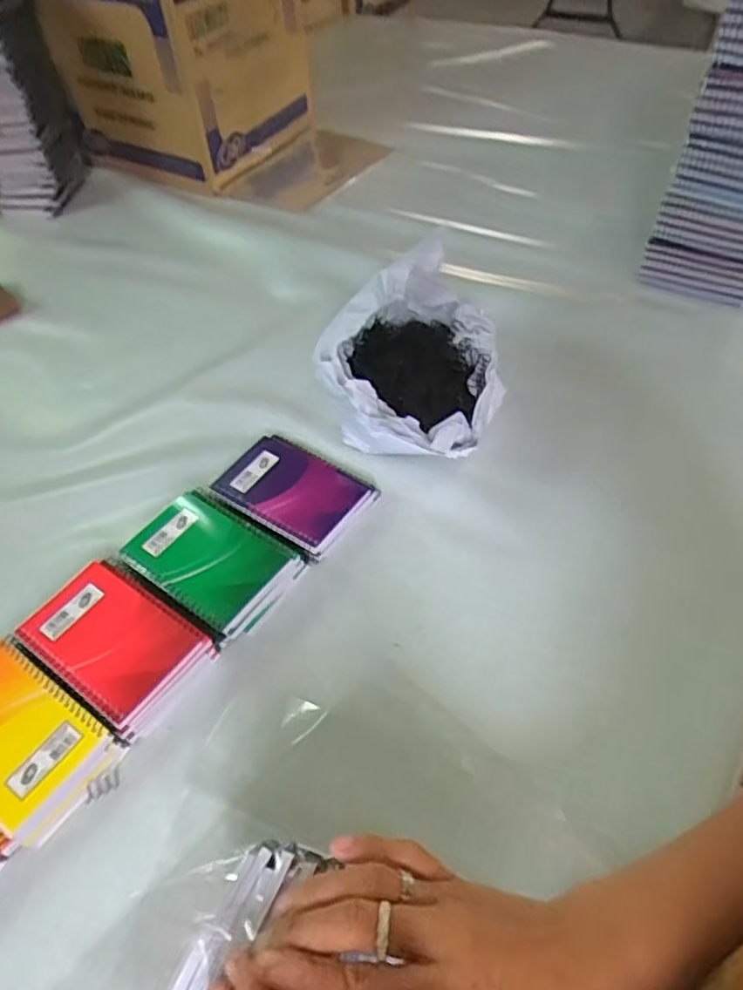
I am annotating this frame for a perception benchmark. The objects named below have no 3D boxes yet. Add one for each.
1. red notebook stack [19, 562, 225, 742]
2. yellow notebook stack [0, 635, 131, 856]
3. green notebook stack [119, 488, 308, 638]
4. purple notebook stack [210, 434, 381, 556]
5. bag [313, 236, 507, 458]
[{"bbox_3d":[-0.197,0.116,0.515,0.134,0.032,0.090,29,57,26],"label":"red notebook stack"},{"bbox_3d":[-0.258,0.175,0.473,0.137,0.031,0.093,28,57,25],"label":"yellow notebook stack"},{"bbox_3d":[-0.134,0.055,0.562,0.135,0.034,0.098,29,57,25],"label":"green notebook stack"},{"bbox_3d":[-0.073,-0.005,0.610,0.137,0.027,0.088,28,57,25],"label":"purple notebook stack"},{"bbox_3d":[0.044,-0.138,0.649,0.168,0.121,0.240,12,52,14],"label":"bag"}]

